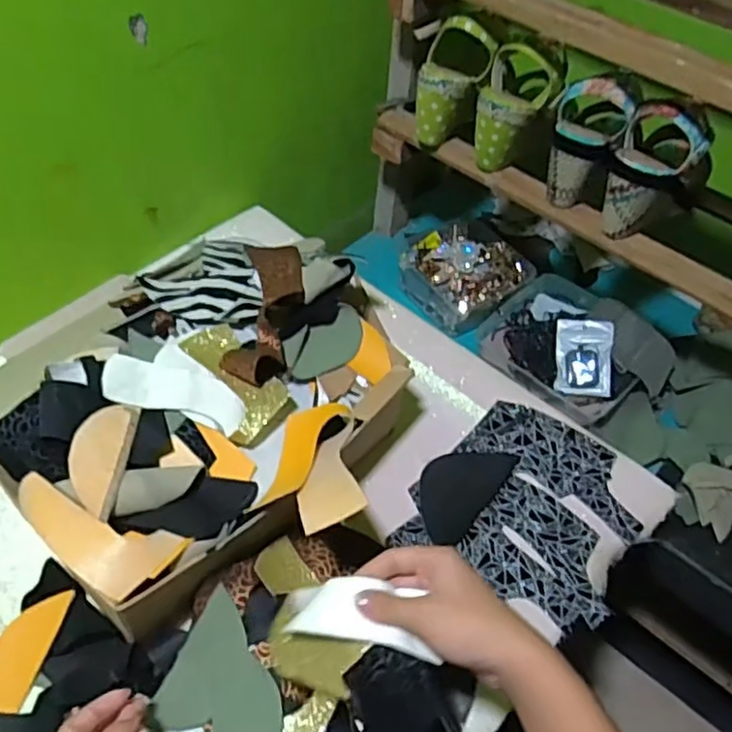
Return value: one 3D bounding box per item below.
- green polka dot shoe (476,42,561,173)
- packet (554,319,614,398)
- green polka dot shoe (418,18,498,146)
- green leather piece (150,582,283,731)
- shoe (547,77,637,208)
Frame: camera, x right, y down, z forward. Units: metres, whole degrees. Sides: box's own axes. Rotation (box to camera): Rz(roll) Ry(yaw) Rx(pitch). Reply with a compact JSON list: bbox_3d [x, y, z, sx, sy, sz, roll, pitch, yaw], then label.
[{"bbox_3d":[0.169,-0.293,0.762,0.077,0.135,0.070,19,50,9],"label":"green polka dot shoe"},{"bbox_3d":[0.281,-0.011,0.855,0.068,0.010,0.100,3,81,14],"label":"packet"},{"bbox_3d":[0.099,-0.322,0.763,0.075,0.139,0.058,17,50,8],"label":"green polka dot shoe"},{"bbox_3d":[-0.113,0.250,0.503,0.084,0.007,0.124,-31,70,-16],"label":"green leather piece"},{"bbox_3d":[0.238,-0.241,0.729,0.076,0.141,0.072,17,50,8],"label":"shoe"}]

